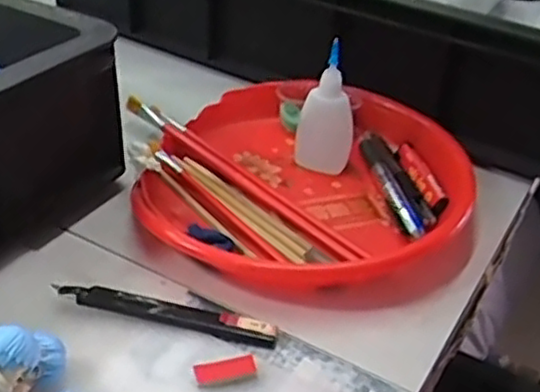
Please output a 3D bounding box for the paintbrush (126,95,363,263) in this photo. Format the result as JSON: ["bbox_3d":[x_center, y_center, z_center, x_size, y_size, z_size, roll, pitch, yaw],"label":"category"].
[{"bbox_3d":[-0.030,-0.020,0.553,0.256,0.017,0.013,32,45,33],"label":"paintbrush"}]

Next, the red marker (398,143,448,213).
[{"bbox_3d":[0.117,-0.016,0.563,0.013,0.014,0.083,-6,37,-12],"label":"red marker"}]

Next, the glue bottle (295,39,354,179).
[{"bbox_3d":[0.044,-0.066,0.554,0.042,0.101,0.021,29,43,31],"label":"glue bottle"}]

